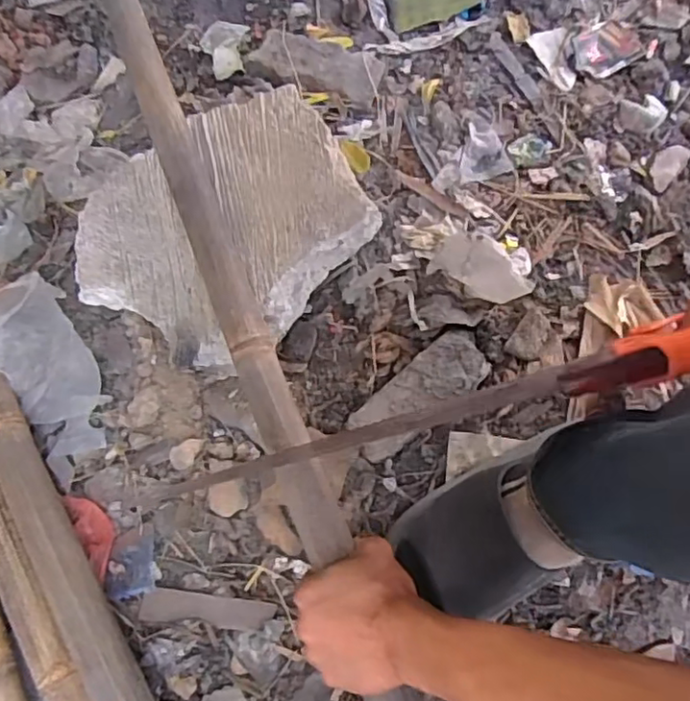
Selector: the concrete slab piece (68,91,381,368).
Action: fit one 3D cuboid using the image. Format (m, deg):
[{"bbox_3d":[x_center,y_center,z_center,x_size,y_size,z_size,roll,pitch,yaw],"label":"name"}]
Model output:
[{"bbox_3d":[-0.123,-0.133,0.643,0.309,0.082,0.246,-41,77,-12],"label":"concrete slab piece"}]

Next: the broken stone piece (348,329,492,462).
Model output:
[{"bbox_3d":[0.076,0.043,0.610,0.159,0.039,0.060,-37,76,-11],"label":"broken stone piece"}]

